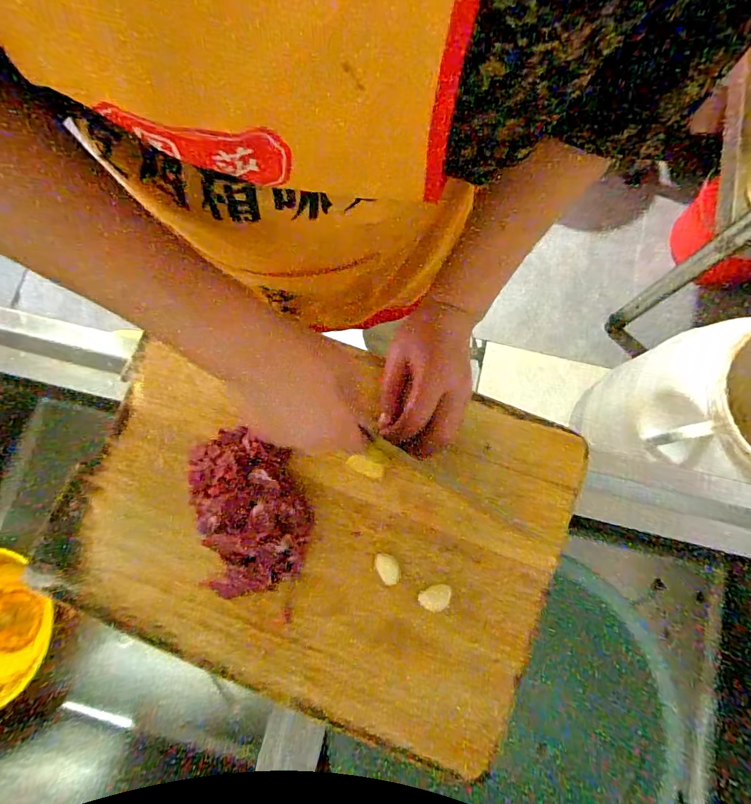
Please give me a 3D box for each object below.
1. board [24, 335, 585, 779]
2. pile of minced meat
[{"bbox_3d":[-0.054,0.102,0.402,0.431,0.023,0.302,21,79,5],"label":"board"},{"bbox_3d":[-0.110,0.091,0.387,0.088,0.042,0.139,-20,78,-3],"label":"pile of minced meat"}]

